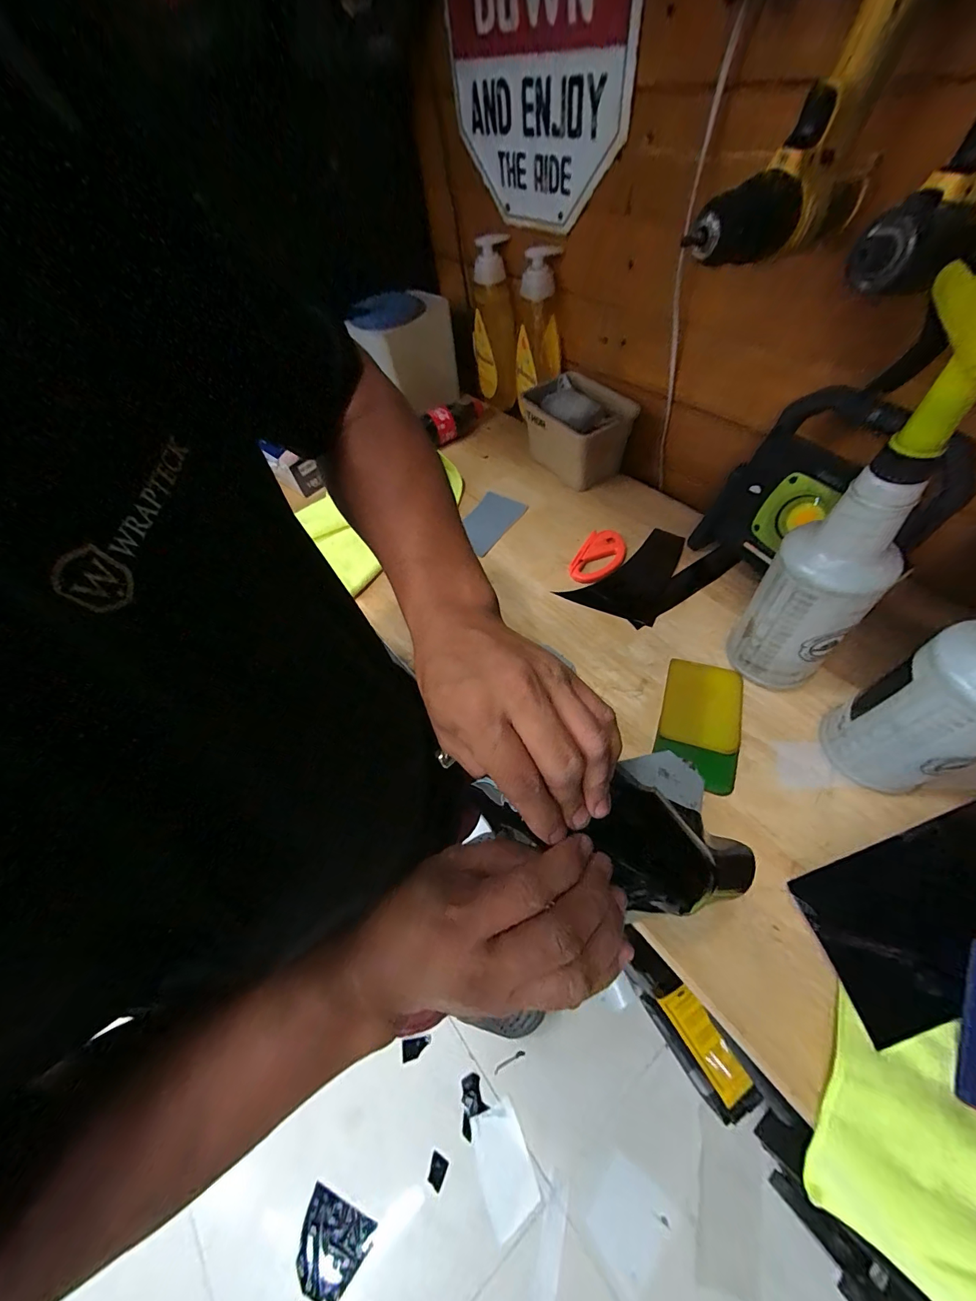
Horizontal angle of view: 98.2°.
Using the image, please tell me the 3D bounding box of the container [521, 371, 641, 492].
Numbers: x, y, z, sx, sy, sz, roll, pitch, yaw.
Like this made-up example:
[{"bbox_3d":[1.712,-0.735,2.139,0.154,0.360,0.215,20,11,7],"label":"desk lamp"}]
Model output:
[{"bbox_3d":[0.138,-0.341,0.662,0.113,0.102,0.179,-33,59,-12],"label":"container"}]

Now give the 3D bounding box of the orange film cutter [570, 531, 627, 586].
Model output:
[{"bbox_3d":[0.150,-0.125,0.572,0.059,0.015,0.095,21,63,20],"label":"orange film cutter"}]

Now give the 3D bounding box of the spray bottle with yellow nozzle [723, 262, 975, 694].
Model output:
[{"bbox_3d":[0.286,-0.089,0.337,0.078,0.337,0.100,10,60,15],"label":"spray bottle with yellow nozzle"}]

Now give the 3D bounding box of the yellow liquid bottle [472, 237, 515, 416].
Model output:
[{"bbox_3d":[0.008,-0.534,0.721,0.071,0.224,0.096,-7,57,4],"label":"yellow liquid bottle"}]

